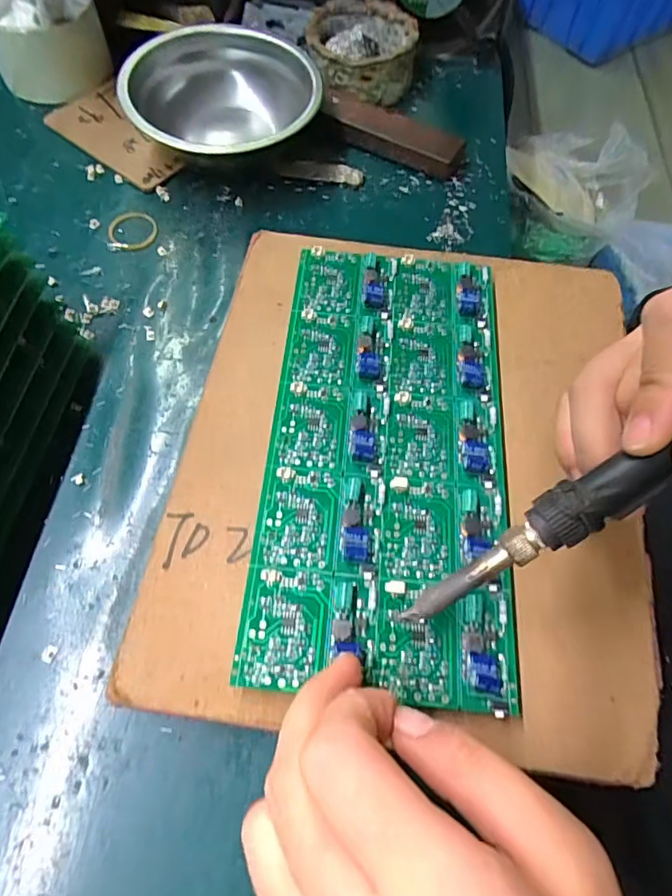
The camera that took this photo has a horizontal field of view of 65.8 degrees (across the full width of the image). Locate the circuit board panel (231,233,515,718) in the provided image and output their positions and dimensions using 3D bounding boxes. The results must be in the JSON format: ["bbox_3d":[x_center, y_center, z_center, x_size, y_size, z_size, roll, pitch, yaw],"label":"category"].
[{"bbox_3d":[0.023,-0.008,0.238,0.104,0.008,0.217,5,63,0],"label":"circuit board panel"}]

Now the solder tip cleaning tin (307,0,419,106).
[{"bbox_3d":[0.019,-0.296,0.389,0.078,0.034,0.081,3,63,-1],"label":"solder tip cleaning tin"}]

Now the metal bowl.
[{"bbox_3d":[-0.074,-0.231,0.355,0.126,0.045,0.131,3,63,-1],"label":"metal bowl"}]

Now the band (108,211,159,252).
[{"bbox_3d":[-0.131,-0.140,0.333,0.031,0.004,0.034,-11,64,-8],"label":"band"}]

